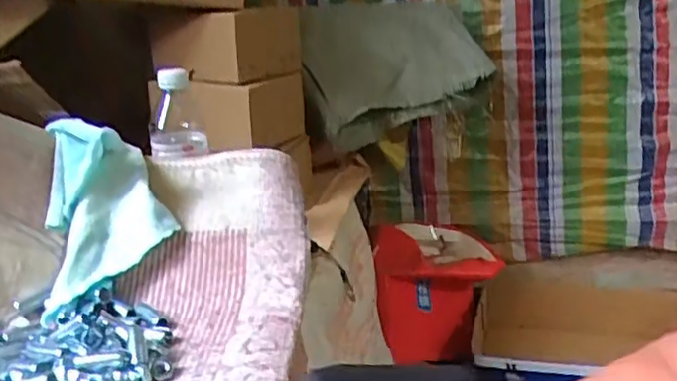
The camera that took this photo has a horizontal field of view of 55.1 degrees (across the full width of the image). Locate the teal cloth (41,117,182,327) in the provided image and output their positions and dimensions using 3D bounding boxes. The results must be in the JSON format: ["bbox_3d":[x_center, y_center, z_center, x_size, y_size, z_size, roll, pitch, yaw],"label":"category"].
[{"bbox_3d":[-0.205,0.015,0.574,0.108,0.173,0.042,-6,-13,-4],"label":"teal cloth"}]

